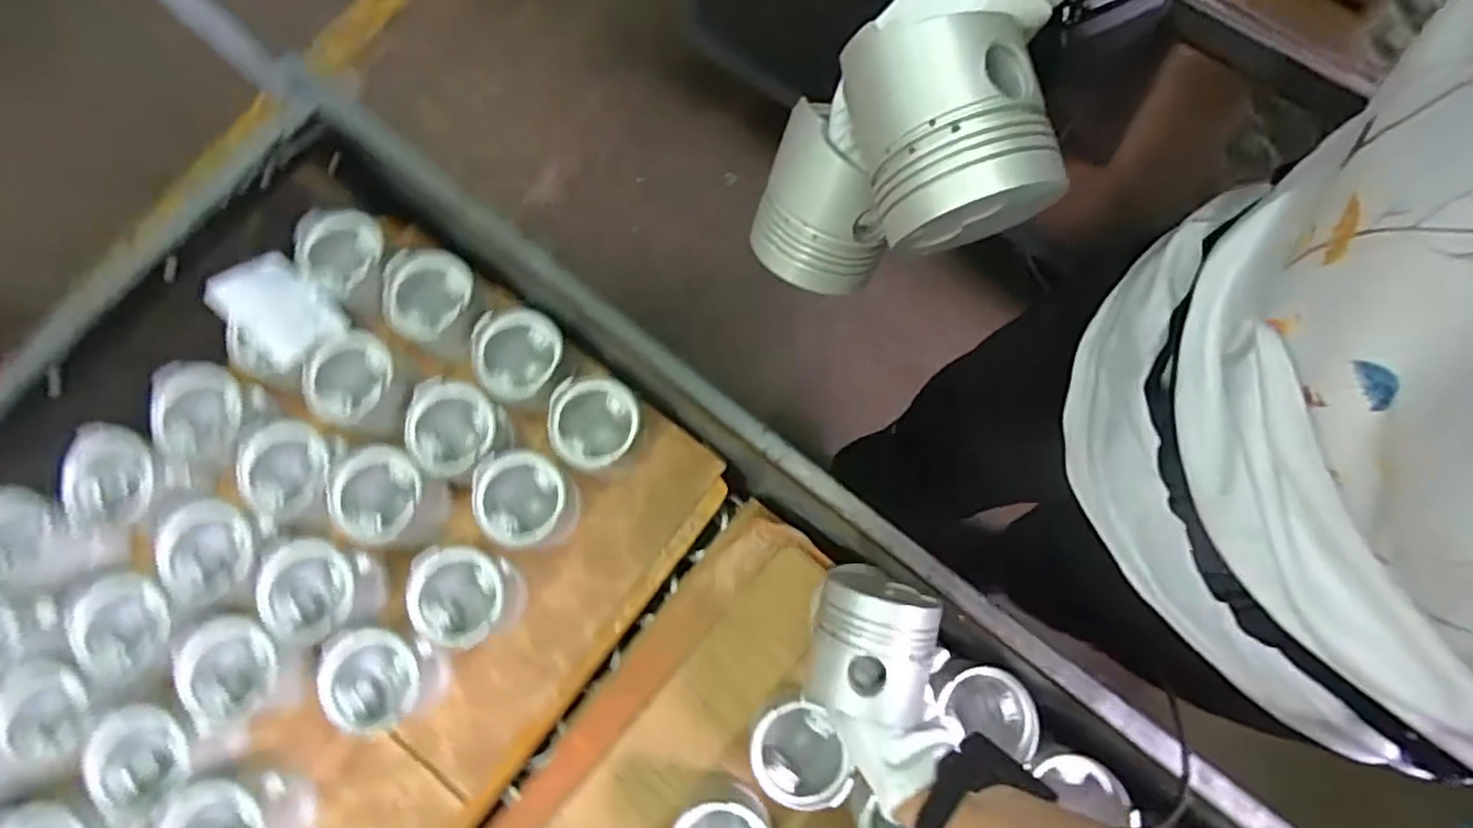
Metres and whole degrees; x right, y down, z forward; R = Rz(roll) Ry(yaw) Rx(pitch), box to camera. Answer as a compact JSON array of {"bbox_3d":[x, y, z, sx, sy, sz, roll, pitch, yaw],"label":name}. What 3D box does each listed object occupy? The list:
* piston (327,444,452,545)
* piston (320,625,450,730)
[{"bbox_3d":[-0.328,0.082,0.673,0.088,0.081,0.087,2,76,2],"label":"piston"},{"bbox_3d":[-0.316,0.241,0.643,0.084,0.090,0.085,4,76,3],"label":"piston"}]

